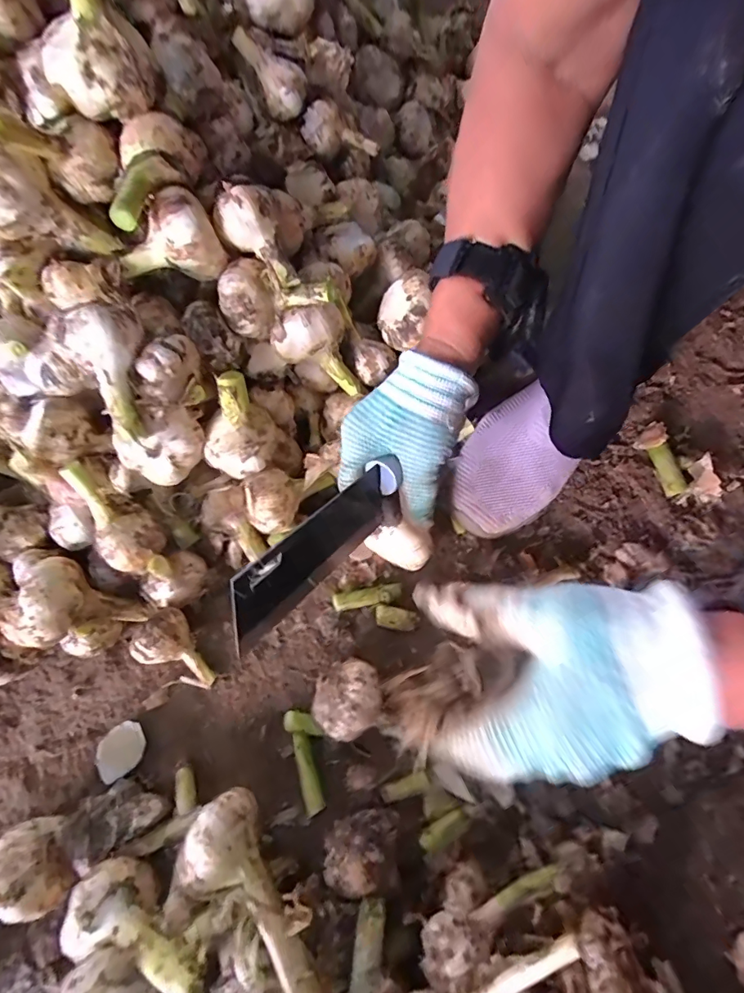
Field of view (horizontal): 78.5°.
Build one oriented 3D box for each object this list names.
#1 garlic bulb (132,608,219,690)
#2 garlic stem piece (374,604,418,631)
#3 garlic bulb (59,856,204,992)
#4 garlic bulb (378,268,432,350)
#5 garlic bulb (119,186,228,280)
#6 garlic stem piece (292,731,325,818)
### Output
[{"bbox_3d":[-0.155,0.124,0.374,0.062,0.048,0.045,27,72,10],"label":"garlic bulb"},{"bbox_3d":[0.021,0.106,0.393,0.036,0.013,0.017,12,70,5],"label":"garlic stem piece"},{"bbox_3d":[-0.135,0.266,0.274,0.126,0.044,0.042,-7,65,37],"label":"garlic bulb"},{"bbox_3d":[0.030,-0.162,0.396,0.050,0.044,0.050,14,70,7],"label":"garlic bulb"},{"bbox_3d":[-0.144,-0.178,0.324,0.069,0.049,0.045,-21,70,-6],"label":"garlic bulb"},{"bbox_3d":[-0.050,0.213,0.354,0.013,0.012,0.056,-18,70,-6],"label":"garlic stem piece"}]

